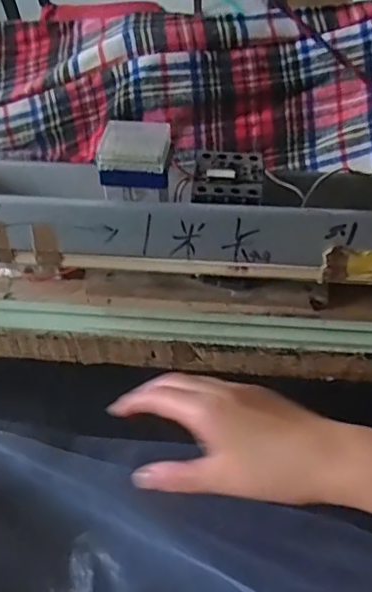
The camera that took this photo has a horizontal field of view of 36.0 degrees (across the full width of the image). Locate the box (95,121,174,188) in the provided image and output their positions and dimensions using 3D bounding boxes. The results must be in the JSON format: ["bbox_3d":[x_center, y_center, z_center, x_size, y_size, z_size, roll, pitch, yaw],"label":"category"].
[{"bbox_3d":[-0.039,-0.111,0.449,0.053,0.025,0.053,1,48,3],"label":"box"}]

